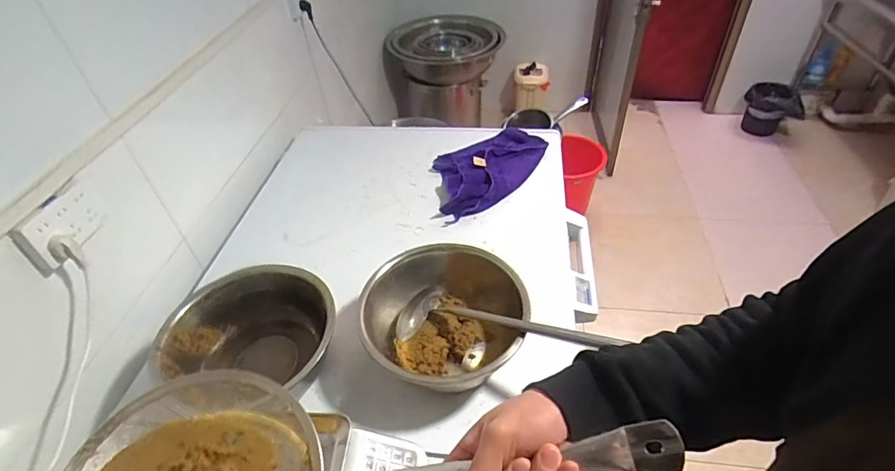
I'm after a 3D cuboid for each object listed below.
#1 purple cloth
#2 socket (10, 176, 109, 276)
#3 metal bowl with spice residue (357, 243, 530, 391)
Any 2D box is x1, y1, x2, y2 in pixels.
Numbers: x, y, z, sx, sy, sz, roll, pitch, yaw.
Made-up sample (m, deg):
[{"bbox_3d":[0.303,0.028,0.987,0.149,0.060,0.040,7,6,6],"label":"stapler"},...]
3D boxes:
[{"bbox_3d":[0.108,-0.187,1.284,0.380,0.051,0.258,-25,47,-19],"label":"purple cloth"},{"bbox_3d":[-0.632,-0.018,0.780,0.027,0.095,0.131,12,46,17],"label":"socket"},{"bbox_3d":[-0.004,0.162,0.870,0.281,0.133,0.299,-3,44,3],"label":"metal bowl with spice residue"}]

